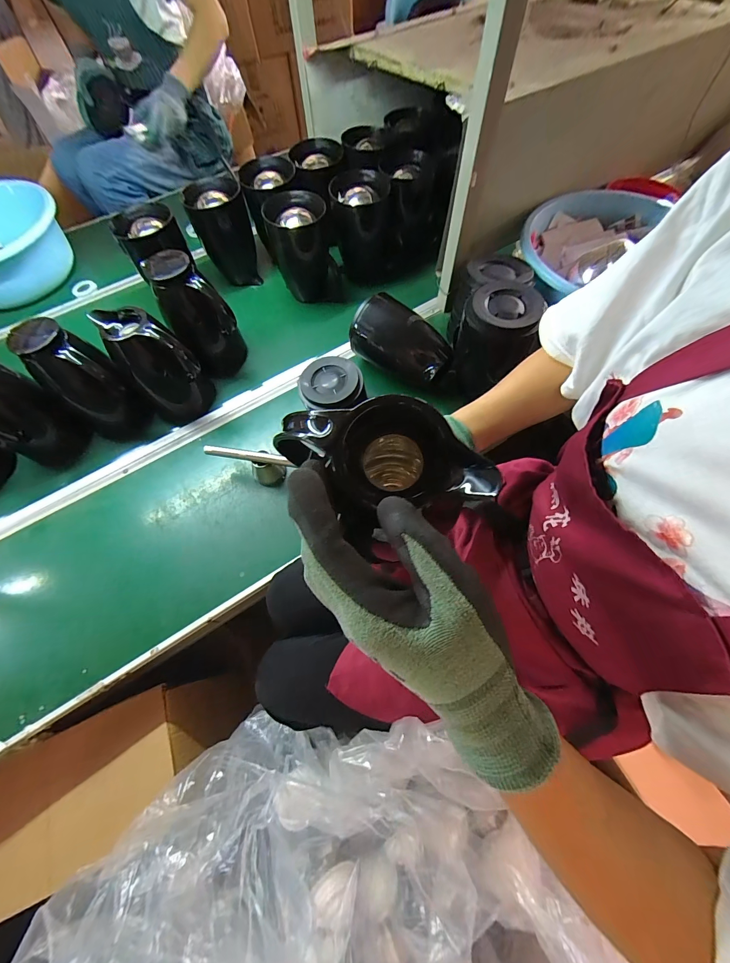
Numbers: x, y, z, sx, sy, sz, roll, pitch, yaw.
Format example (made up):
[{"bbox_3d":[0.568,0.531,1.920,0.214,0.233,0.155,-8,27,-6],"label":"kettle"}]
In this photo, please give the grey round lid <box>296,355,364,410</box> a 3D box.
[{"bbox_3d":[-0.065,-0.185,0.640,0.116,0.019,0.110,-9,67,-2],"label":"grey round lid"}]

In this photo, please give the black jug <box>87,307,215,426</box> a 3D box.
[{"bbox_3d":[-0.386,-0.214,0.646,0.122,0.193,0.126,-36,70,-13],"label":"black jug"}]

